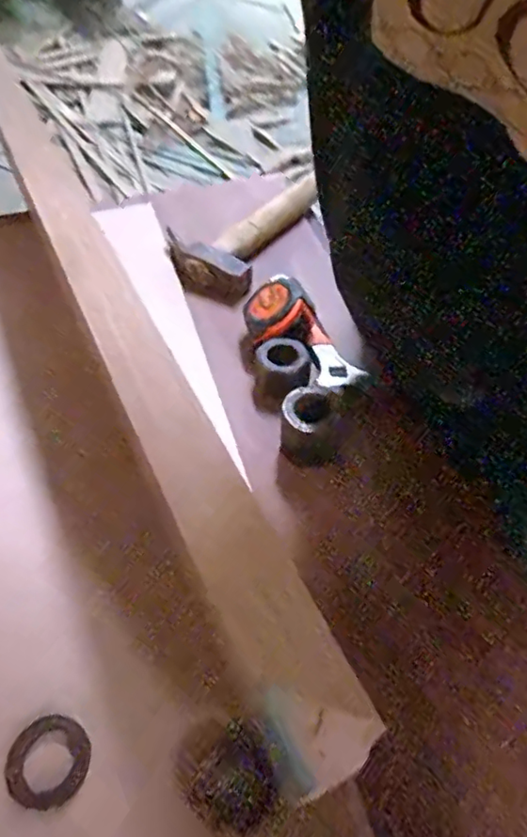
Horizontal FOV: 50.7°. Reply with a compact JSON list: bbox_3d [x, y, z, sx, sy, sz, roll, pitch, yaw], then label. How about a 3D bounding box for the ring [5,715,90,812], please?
[{"bbox_3d":[-0.123,0.195,0.318,0.045,0.011,0.044,-1,51,1],"label":"ring"}]

